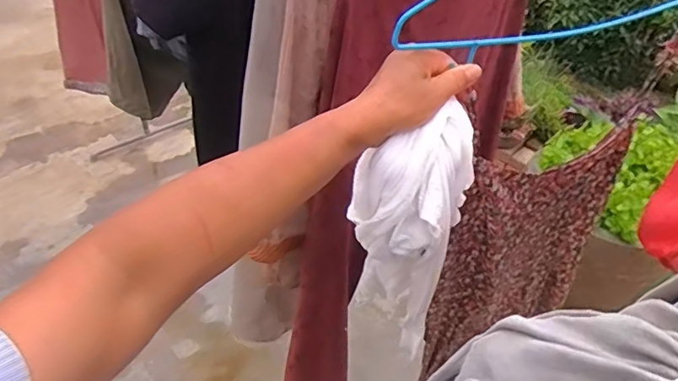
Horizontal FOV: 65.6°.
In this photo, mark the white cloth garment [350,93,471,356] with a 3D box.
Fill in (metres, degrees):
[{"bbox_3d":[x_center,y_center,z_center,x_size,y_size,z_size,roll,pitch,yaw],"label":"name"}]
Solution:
[{"bbox_3d":[0.071,0.052,0.522,0.115,0.267,0.073,-8,43,-8],"label":"white cloth garment"}]

